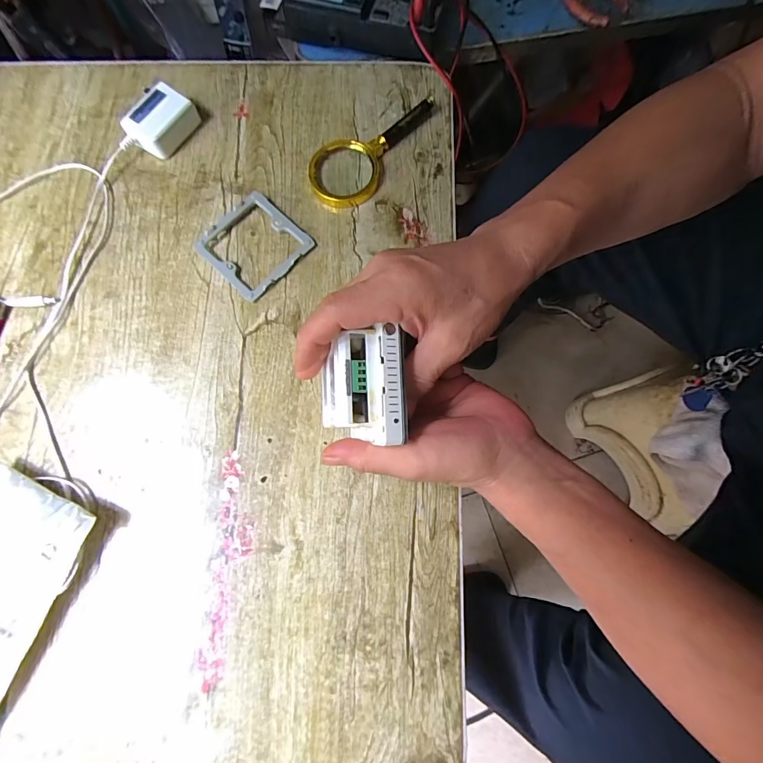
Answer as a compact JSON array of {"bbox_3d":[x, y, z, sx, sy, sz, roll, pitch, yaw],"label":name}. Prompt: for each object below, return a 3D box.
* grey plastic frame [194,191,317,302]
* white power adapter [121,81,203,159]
[{"bbox_3d":[-0.120,-0.130,0.373,0.086,0.010,0.085,42,81,10],"label":"grey plastic frame"},{"bbox_3d":[-0.225,-0.258,0.398,0.048,0.028,0.069,31,79,8],"label":"white power adapter"}]

